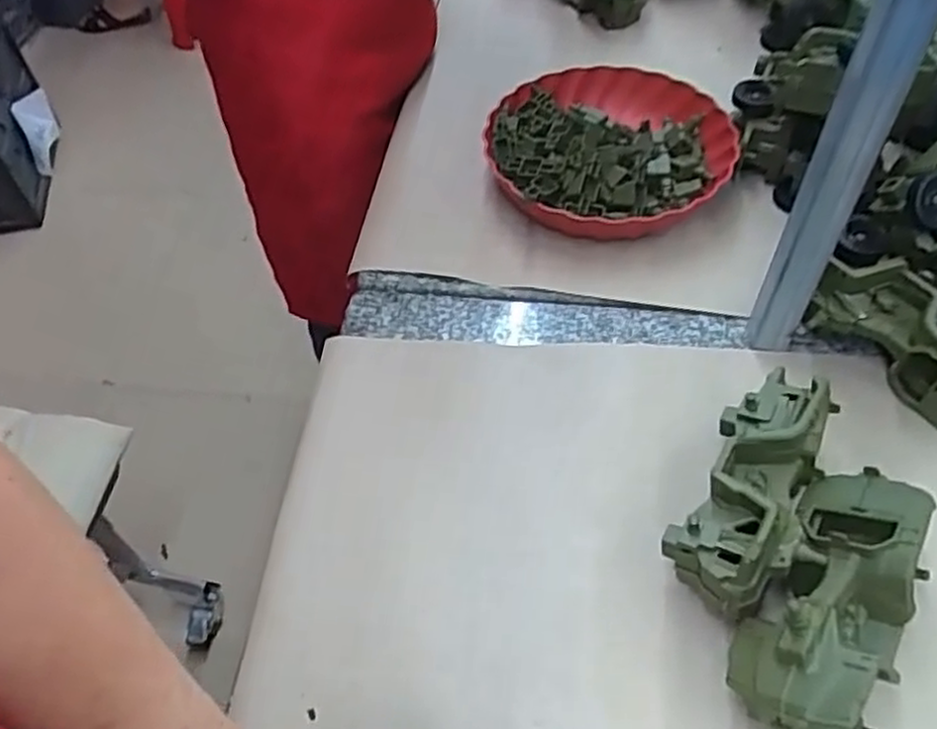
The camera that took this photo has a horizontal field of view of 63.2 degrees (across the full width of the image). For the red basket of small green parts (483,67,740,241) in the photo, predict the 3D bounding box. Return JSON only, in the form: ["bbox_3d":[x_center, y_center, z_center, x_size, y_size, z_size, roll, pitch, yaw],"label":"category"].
[{"bbox_3d":[0.141,-0.214,0.770,0.232,0.061,0.247,-2,53,2],"label":"red basket of small green parts"}]

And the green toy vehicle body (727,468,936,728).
[{"bbox_3d":[0.225,0.147,0.468,0.083,0.066,0.177,27,59,22],"label":"green toy vehicle body"}]

